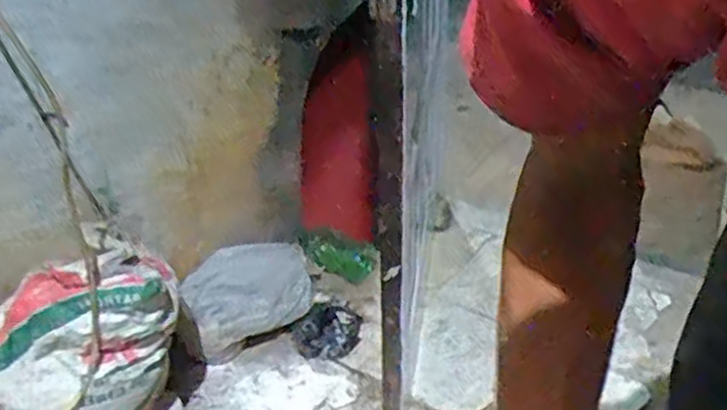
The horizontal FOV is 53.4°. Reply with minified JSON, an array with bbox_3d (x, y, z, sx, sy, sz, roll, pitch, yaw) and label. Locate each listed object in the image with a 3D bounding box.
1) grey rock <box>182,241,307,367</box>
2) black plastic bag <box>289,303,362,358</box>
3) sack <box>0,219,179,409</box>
[{"bbox_3d":[-0.241,0.199,1.530,0.136,0.189,0.324,26,41,37],"label":"grey rock"},{"bbox_3d":[-0.083,0.271,1.555,0.140,0.045,0.131,-1,31,2],"label":"black plastic bag"},{"bbox_3d":[-0.452,0.256,1.188,0.324,0.343,0.172,-18,35,-25],"label":"sack"}]

